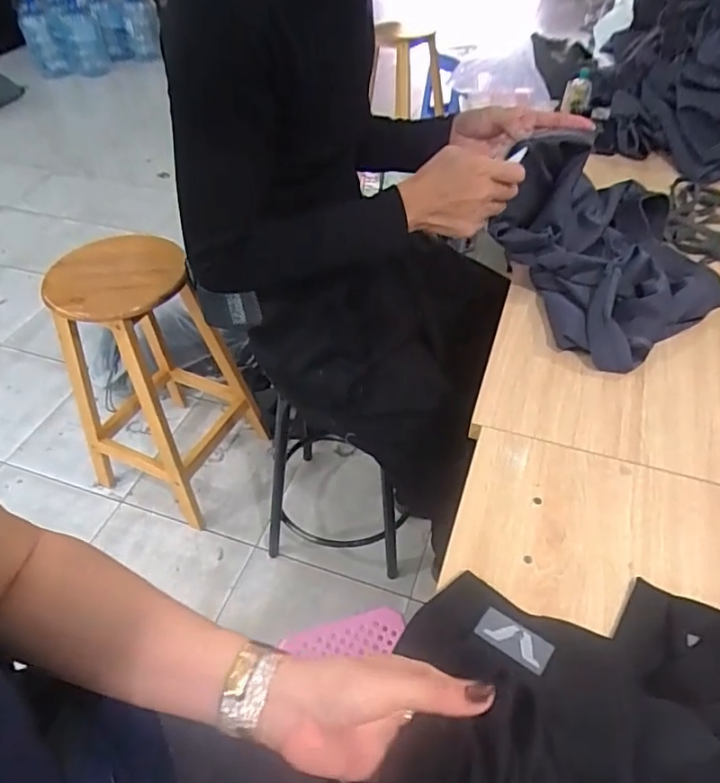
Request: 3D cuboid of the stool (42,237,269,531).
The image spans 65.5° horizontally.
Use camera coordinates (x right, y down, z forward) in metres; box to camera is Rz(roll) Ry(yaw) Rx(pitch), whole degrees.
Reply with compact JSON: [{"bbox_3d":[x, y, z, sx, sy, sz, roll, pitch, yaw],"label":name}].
[{"bbox_3d":[-0.489,-0.033,1.355,0.307,0.637,0.333,17,49,17],"label":"stool"}]

